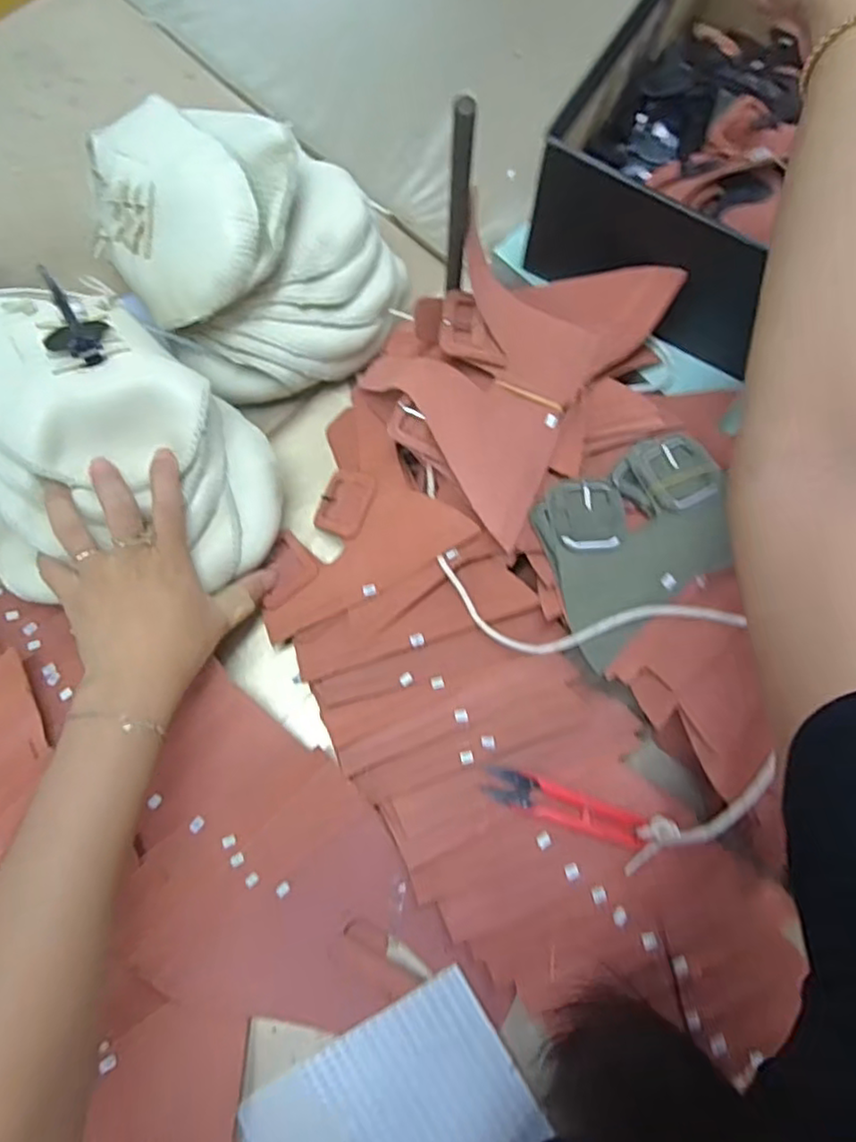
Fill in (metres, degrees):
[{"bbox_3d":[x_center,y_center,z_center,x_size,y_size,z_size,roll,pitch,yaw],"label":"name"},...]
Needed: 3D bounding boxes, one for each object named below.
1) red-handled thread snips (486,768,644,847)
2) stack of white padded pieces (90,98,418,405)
[{"bbox_3d":[0.083,0.144,0.404,0.097,0.008,0.022,17,74,4],"label":"red-handled thread snips"},{"bbox_3d":[-0.139,-0.248,0.480,0.173,0.113,0.231,-41,78,-12],"label":"stack of white padded pieces"}]

